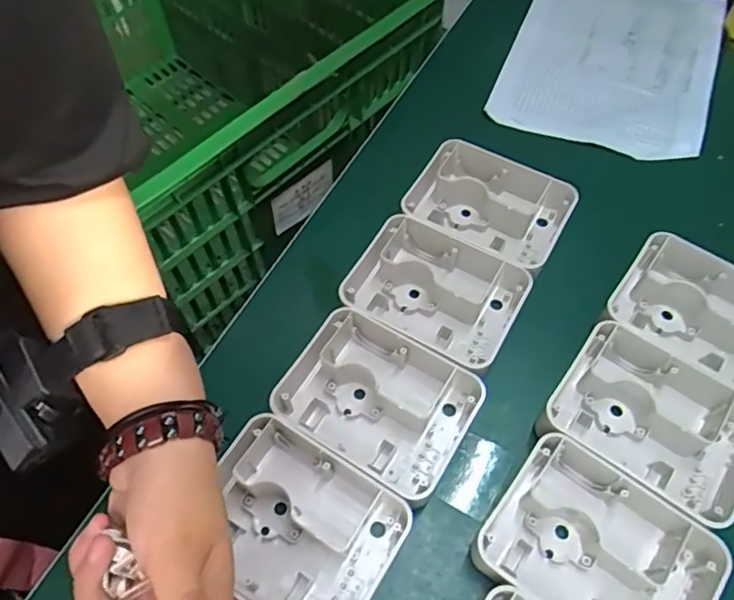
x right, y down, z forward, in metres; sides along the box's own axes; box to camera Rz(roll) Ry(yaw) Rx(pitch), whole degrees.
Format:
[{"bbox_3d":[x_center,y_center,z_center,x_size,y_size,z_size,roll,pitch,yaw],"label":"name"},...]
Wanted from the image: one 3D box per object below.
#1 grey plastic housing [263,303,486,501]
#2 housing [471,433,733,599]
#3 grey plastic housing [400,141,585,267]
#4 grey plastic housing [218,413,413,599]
[{"bbox_3d":[0.005,0.075,0.419,0.132,0.037,0.095,29,64,16],"label":"grey plastic housing"},{"bbox_3d":[0.144,0.160,0.361,0.130,0.040,0.100,31,64,18],"label":"housing"},{"bbox_3d":[0.100,-0.079,0.500,0.132,0.041,0.097,29,64,17],"label":"grey plastic housing"},{"bbox_3d":[-0.047,0.146,0.382,0.132,0.039,0.105,28,63,16],"label":"grey plastic housing"}]

